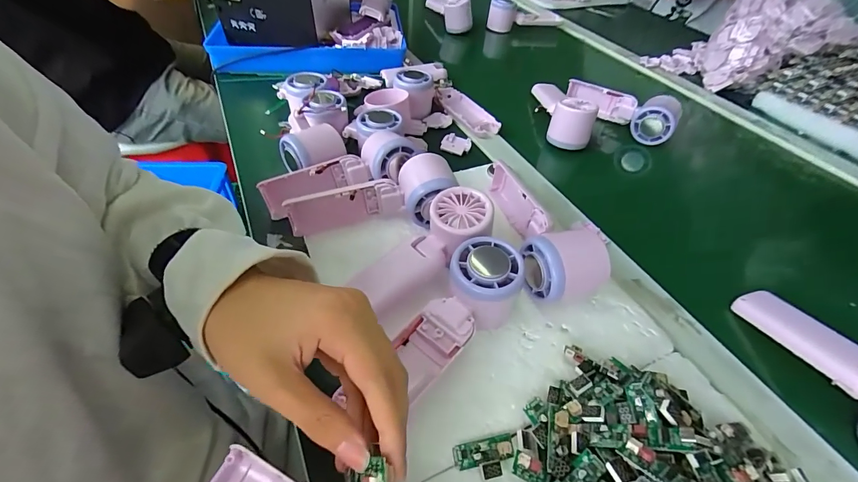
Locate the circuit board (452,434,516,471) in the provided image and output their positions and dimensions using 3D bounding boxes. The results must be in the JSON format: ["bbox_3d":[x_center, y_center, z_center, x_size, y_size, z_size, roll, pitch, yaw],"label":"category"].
[{"bbox_3d":[0.035,0.136,0.242,0.038,0.006,0.015,-8,48,-11],"label":"circuit board"}]

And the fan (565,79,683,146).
[{"bbox_3d":[0.285,-0.202,0.565,0.160,0.045,0.069,28,52,21],"label":"fan"}]

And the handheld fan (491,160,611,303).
[{"bbox_3d":[0.107,-0.017,0.355,0.068,0.057,0.161,-2,47,-5],"label":"handheld fan"}]

